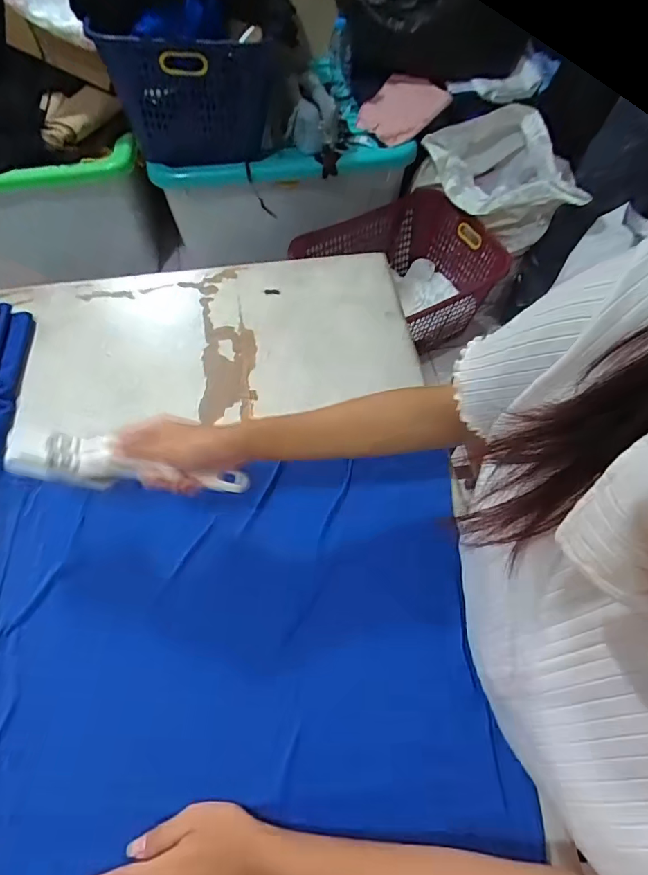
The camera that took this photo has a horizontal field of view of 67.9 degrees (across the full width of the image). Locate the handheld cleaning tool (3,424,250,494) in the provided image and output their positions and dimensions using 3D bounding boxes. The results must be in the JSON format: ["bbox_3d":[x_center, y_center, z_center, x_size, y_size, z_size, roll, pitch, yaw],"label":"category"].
[{"bbox_3d":[-0.182,0.026,0.448,0.220,0.029,0.041,9,63,-4],"label":"handheld cleaning tool"}]

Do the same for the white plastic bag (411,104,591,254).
[{"bbox_3d":[0.556,-0.805,1.459,0.267,0.253,0.443,-41,70,-19],"label":"white plastic bag"}]

